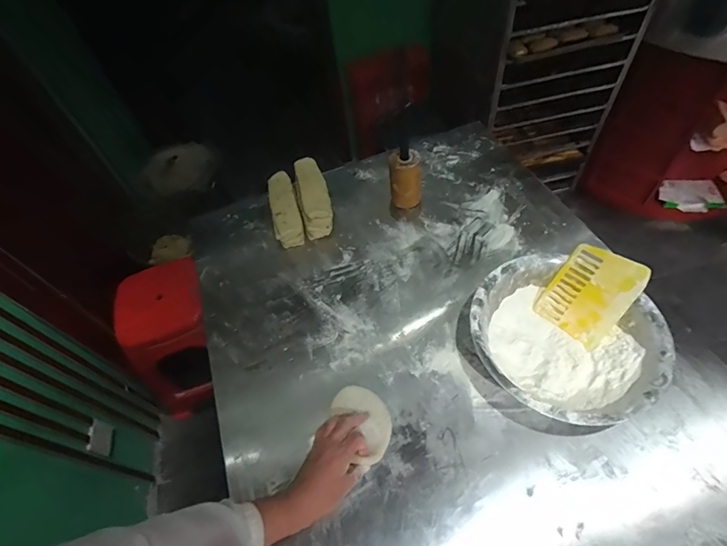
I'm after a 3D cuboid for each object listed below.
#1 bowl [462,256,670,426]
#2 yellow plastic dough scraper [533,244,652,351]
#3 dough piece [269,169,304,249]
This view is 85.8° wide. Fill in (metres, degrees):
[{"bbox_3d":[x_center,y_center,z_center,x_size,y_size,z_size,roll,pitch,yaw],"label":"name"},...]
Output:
[{"bbox_3d":[0.312,0.115,0.639,0.274,0.088,0.255,-2,55,4],"label":"bowl"},{"bbox_3d":[0.381,0.034,0.661,0.117,0.011,0.152,39,108,28],"label":"yellow plastic dough scraper"},{"bbox_3d":[-0.182,-0.149,0.909,0.064,0.059,0.203,-14,55,-5],"label":"dough piece"}]

